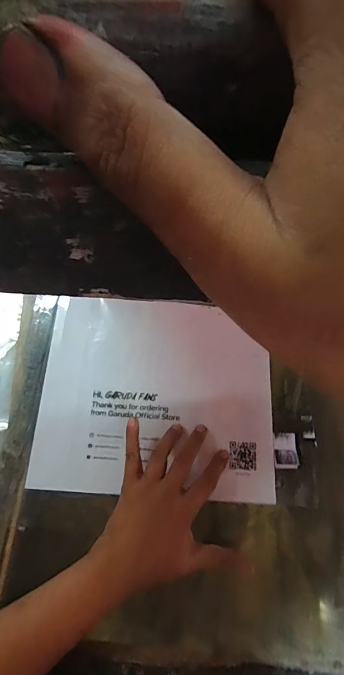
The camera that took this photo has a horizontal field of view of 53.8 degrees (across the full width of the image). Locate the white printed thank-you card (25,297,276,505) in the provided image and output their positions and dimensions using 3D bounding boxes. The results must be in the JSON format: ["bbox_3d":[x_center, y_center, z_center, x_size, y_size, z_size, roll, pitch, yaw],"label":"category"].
[{"bbox_3d":[-0.020,0.069,0.442,0.293,0.008,0.245,3,71,3],"label":"white printed thank-you card"}]

